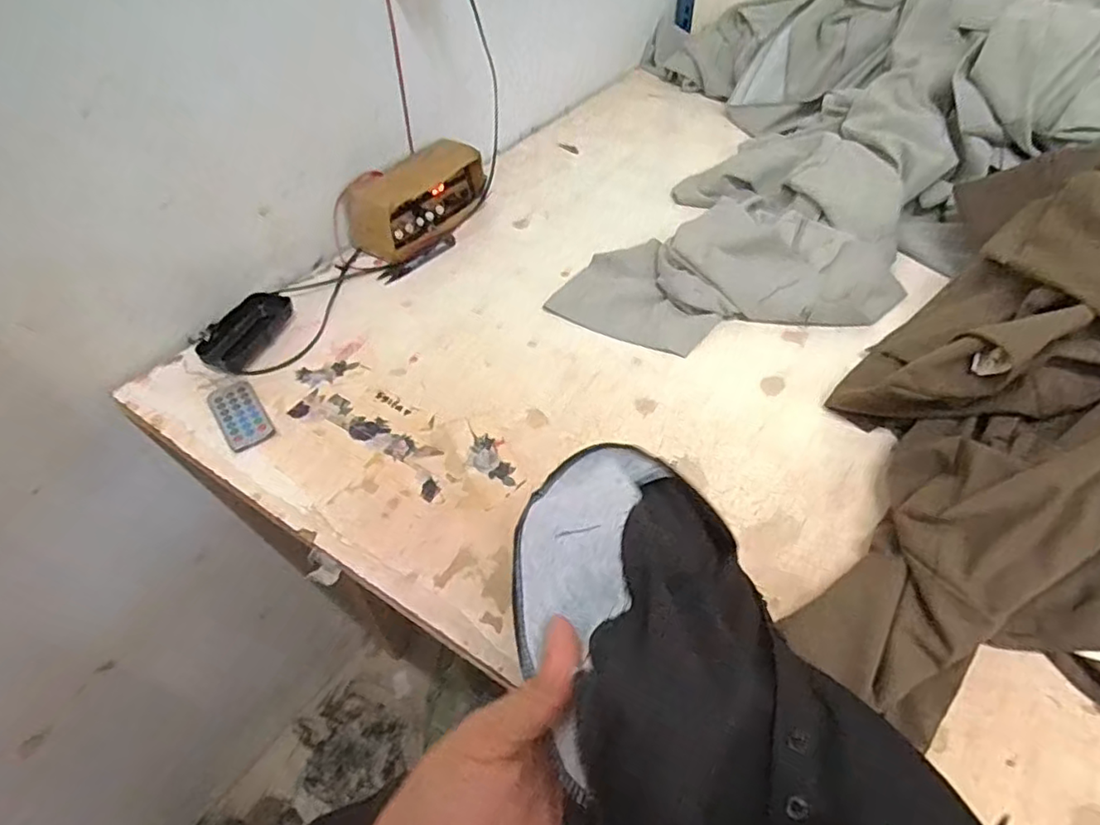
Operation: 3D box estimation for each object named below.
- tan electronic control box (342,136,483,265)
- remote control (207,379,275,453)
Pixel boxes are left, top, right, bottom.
[{"bbox_3d":[-0.166,-0.273,0.784,0.079,0.079,0.187,28,55,24],"label":"tan electronic control box"},{"bbox_3d":[-0.299,0.001,0.592,0.041,0.007,0.094,-31,54,-23],"label":"remote control"}]

